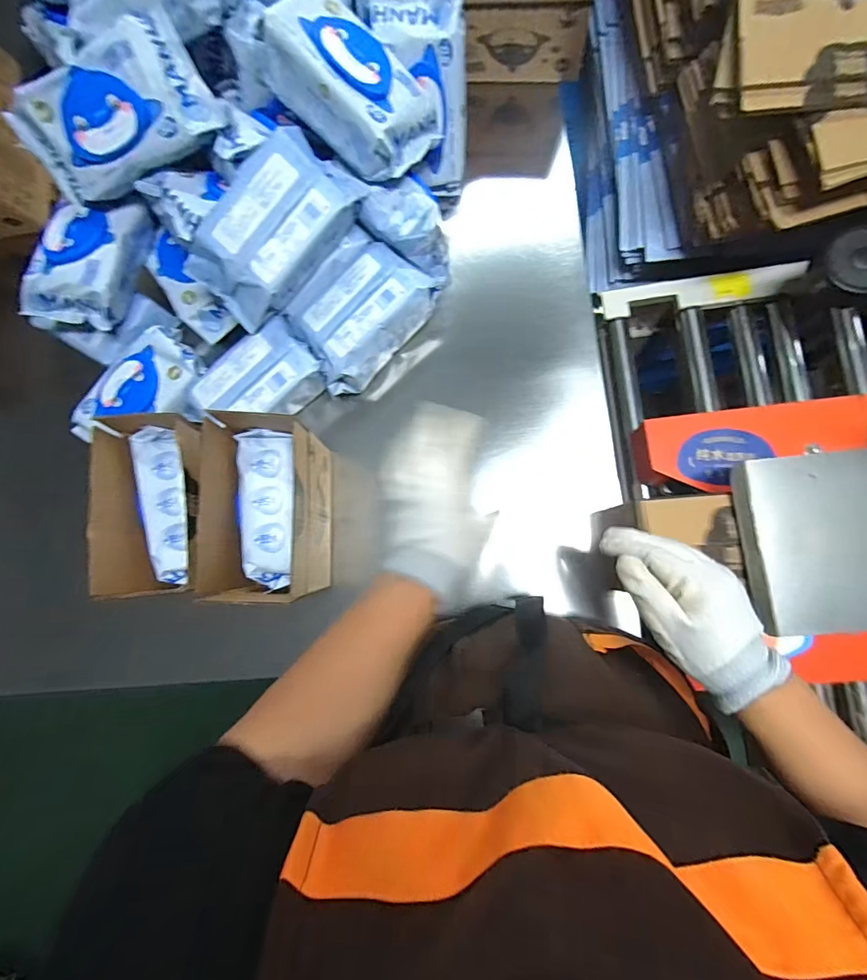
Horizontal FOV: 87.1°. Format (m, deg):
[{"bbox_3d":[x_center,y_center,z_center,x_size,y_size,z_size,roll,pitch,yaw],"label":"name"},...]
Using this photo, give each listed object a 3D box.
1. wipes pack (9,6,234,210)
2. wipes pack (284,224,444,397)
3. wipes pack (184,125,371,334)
[{"bbox_3d":[-0.363,-0.419,0.517,0.219,0.058,0.115,-24,119,7],"label":"wipes pack"},{"bbox_3d":[-0.101,-0.234,0.605,0.186,0.064,0.132,-44,80,0],"label":"wipes pack"},{"bbox_3d":[-0.191,-0.314,0.545,0.121,0.064,0.221,43,94,-12],"label":"wipes pack"}]

